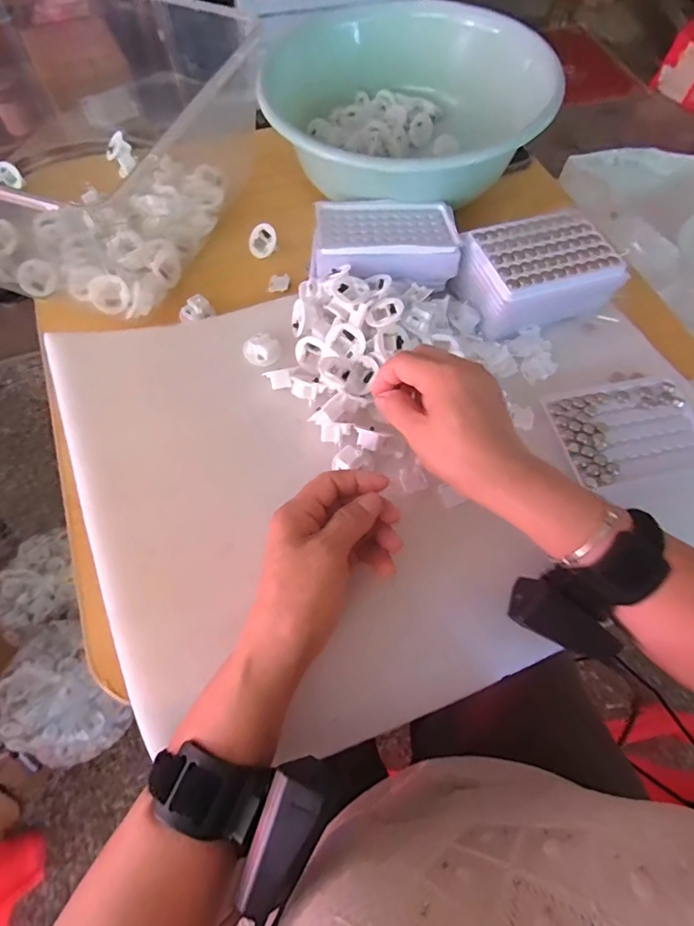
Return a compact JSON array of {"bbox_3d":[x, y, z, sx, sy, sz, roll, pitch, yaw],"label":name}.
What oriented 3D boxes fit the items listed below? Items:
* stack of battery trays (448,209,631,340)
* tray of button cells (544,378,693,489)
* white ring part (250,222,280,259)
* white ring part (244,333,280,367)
[{"bbox_3d":[0.175,-0.177,0.448,0.133,0.047,0.089,-16,66,-11],"label":"stack of battery trays"},{"bbox_3d":[0.238,-0.026,0.409,0.125,0.014,0.084,-11,65,-9],"label":"tray of button cells"},{"bbox_3d":[-0.083,-0.223,0.486,0.030,0.012,0.031,-3,103,18],"label":"white ring part"},{"bbox_3d":[-0.074,-0.101,0.422,0.031,0.016,0.028,-17,66,-11],"label":"white ring part"}]

